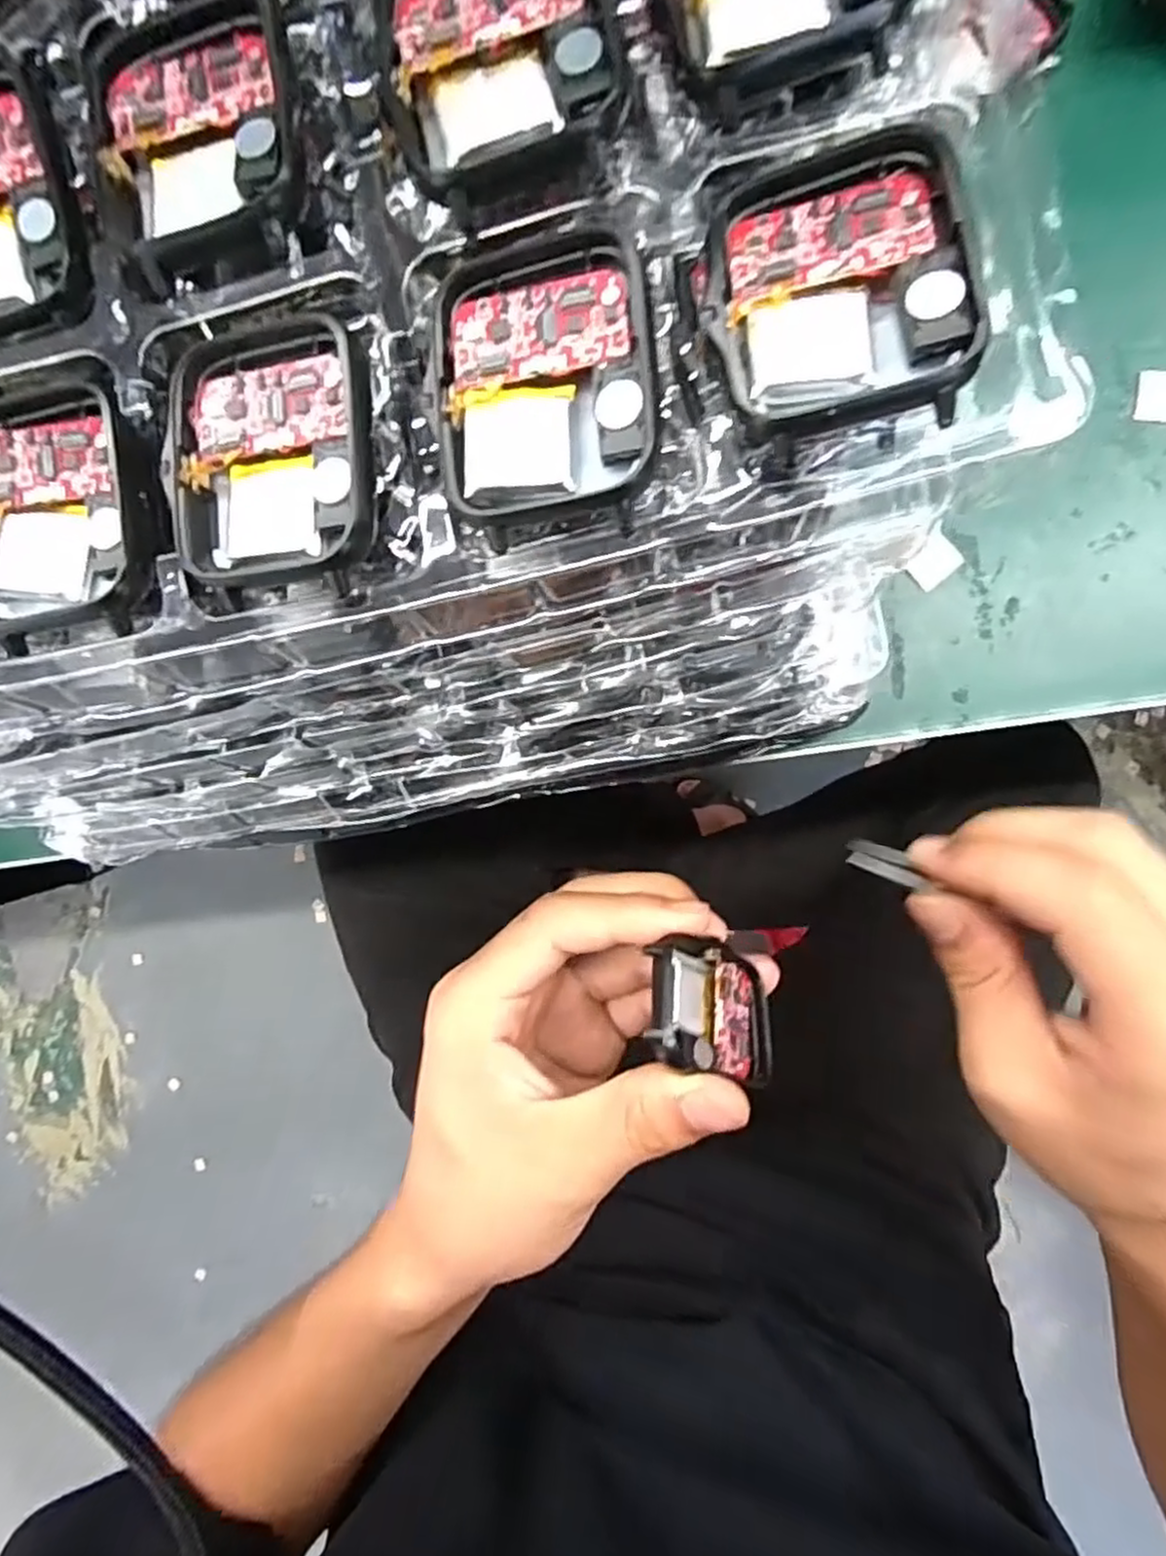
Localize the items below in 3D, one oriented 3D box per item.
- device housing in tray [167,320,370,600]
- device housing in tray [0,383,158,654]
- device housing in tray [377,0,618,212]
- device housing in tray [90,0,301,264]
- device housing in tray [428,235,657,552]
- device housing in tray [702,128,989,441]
[{"bbox_3d":[-0.056,-0.057,0.127,0.040,0.009,0.045,3,92,7],"label":"device housing in tray"},{"bbox_3d":[-0.100,-0.049,0.134,0.042,0.005,0.045,-9,90,7],"label":"device housing in tray"},{"bbox_3d":[-0.014,-0.117,0.117,0.036,0.006,0.047,-8,90,7],"label":"device housing in tray"},{"bbox_3d":[-0.068,-0.114,0.126,0.037,0.008,0.046,-7,90,7],"label":"device housing in tray"},{"bbox_3d":[-0.007,-0.066,0.119,0.036,0.008,0.045,-9,90,7],"label":"device housing in tray"},{"bbox_3d":[0.039,-0.077,0.111,0.037,0.009,0.045,-3,91,7],"label":"device housing in tray"}]

